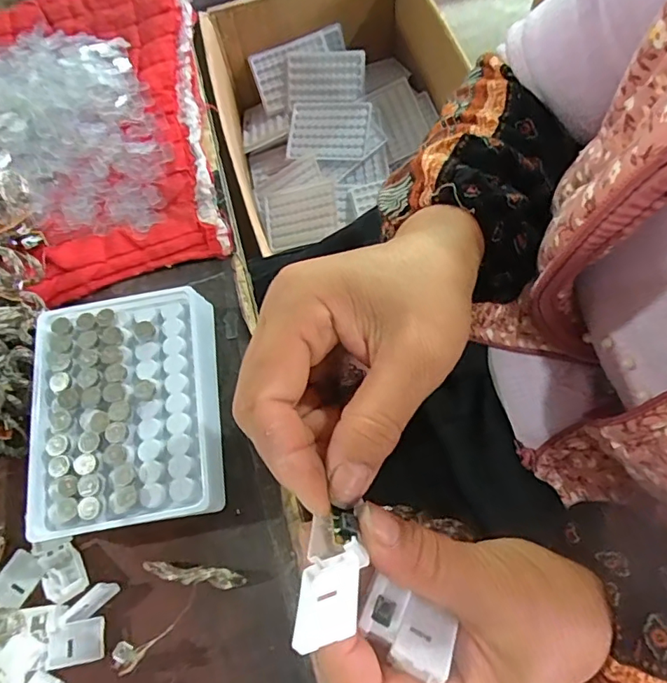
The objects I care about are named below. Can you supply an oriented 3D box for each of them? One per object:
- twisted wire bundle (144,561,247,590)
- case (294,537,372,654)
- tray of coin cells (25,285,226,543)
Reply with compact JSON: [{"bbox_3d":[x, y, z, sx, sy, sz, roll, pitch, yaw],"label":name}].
[{"bbox_3d":[-0.074,0.123,0.275,0.054,0.016,0.009,6,68,6],"label":"twisted wire bundle"},{"bbox_3d":[-0.001,0.077,0.158,0.021,0.032,0.007,-22,113,13],"label":"case"},{"bbox_3d":[-0.118,0.039,0.298,0.105,0.033,0.129,-10,68,-1],"label":"tray of coin cells"}]

